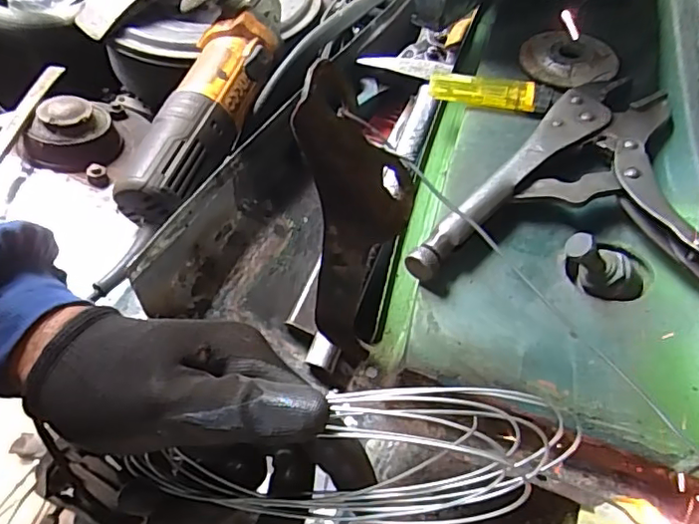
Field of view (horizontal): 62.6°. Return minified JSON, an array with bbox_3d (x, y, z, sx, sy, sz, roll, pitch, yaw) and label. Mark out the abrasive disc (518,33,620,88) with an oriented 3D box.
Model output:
[{"bbox_3d":[0.155,-0.145,0.407,0.066,0.011,0.057,16,51,14],"label":"abrasive disc"}]

